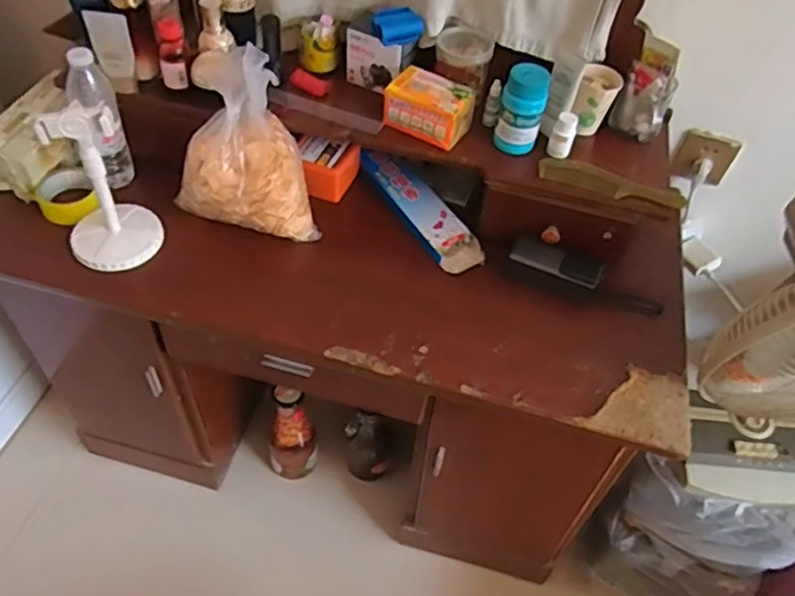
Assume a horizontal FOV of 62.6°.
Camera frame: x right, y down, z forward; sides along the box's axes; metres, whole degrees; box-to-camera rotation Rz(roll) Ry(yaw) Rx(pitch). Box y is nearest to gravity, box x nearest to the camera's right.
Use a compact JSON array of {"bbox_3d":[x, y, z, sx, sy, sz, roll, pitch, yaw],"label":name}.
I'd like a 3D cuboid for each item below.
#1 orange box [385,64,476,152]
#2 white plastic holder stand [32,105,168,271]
[{"bbox_3d":[0.046,-0.277,0.945,0.117,0.063,0.073,25,52,14],"label":"orange box"},{"bbox_3d":[-0.395,-0.155,0.863,0.122,0.260,0.126,-19,55,-21],"label":"white plastic holder stand"}]

